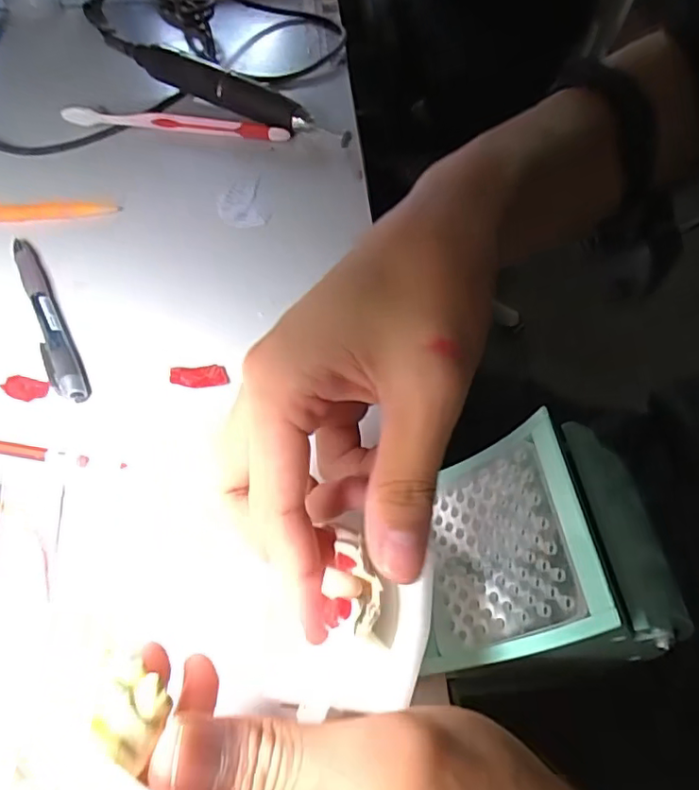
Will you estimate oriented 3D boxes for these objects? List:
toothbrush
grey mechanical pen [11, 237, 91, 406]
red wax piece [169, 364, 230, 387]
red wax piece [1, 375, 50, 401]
[{"bbox_3d":[-0.132,-0.205,0.427,0.176,0.011,0.013,8,57,6],"label":"toothbrush"},{"bbox_3d":[-0.170,-0.045,0.317,0.017,0.009,0.132,-26,59,-16],"label":"grey mechanical pen"},{"bbox_3d":[-0.078,-0.010,0.295,0.029,0.004,0.014,-2,56,0],"label":"red wax piece"},{"bbox_3d":[-0.169,-0.004,0.295,0.025,0.004,0.014,11,57,9],"label":"red wax piece"}]

